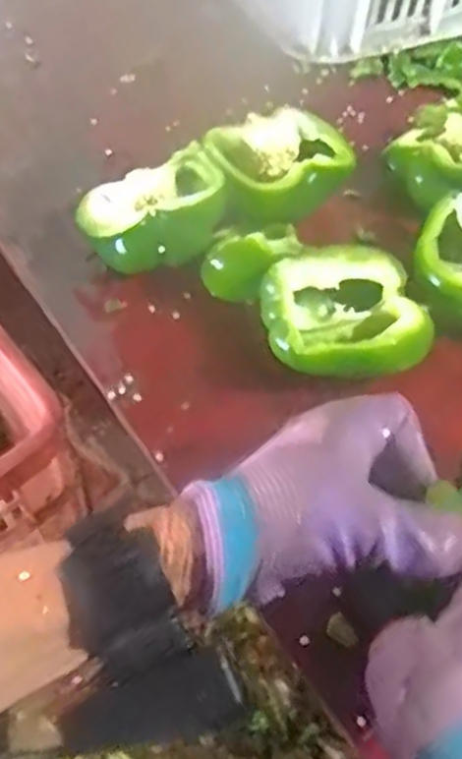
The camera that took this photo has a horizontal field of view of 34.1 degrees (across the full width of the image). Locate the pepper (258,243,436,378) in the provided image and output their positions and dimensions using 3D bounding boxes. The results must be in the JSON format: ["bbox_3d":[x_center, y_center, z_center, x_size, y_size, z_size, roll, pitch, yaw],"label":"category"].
[{"bbox_3d":[0.062,-0.033,0.434,0.087,0.045,0.079,-12,56,-9],"label":"pepper"}]

